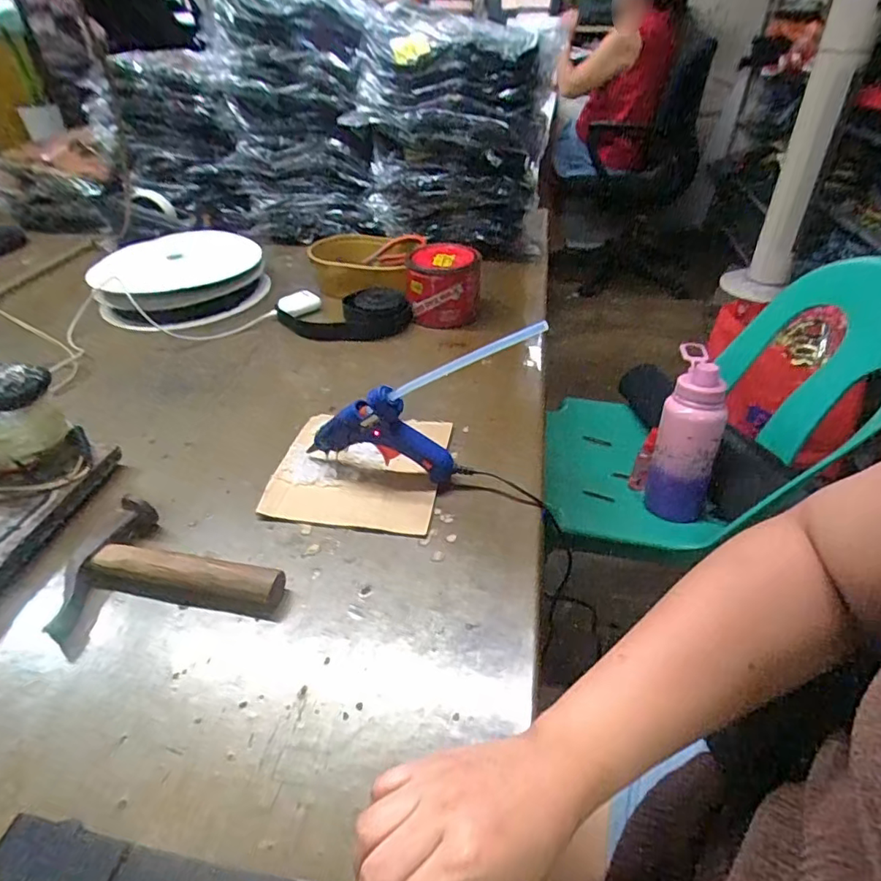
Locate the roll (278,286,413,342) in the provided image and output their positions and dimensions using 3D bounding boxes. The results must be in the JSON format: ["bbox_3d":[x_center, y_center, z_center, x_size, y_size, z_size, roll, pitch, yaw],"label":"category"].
[{"bbox_3d":[-0.133,-0.175,0.757,0.179,0.043,0.086,-15,40,-14],"label":"roll"}]

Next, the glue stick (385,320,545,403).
[{"bbox_3d":[0.016,-0.059,0.416,0.153,0.009,0.010,-19,25,40],"label":"glue stick"}]

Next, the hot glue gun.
[{"bbox_3d":[-0.051,-0.005,0.491,0.144,0.098,0.021,4,40,10],"label":"hot glue gun"}]

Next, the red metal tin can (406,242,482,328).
[{"bbox_3d":[0.006,-0.223,0.761,0.102,0.080,0.088,1,39,5],"label":"red metal tin can"}]

